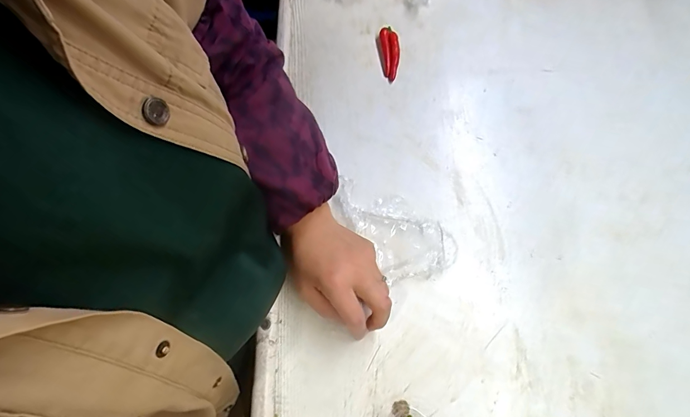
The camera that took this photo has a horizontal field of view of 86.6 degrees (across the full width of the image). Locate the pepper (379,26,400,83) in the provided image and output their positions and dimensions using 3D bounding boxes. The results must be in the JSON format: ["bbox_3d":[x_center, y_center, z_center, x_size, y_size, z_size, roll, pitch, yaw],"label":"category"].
[{"bbox_3d":[0.061,-0.209,0.494,0.026,0.011,0.086,-3,69,-3],"label":"pepper"}]

